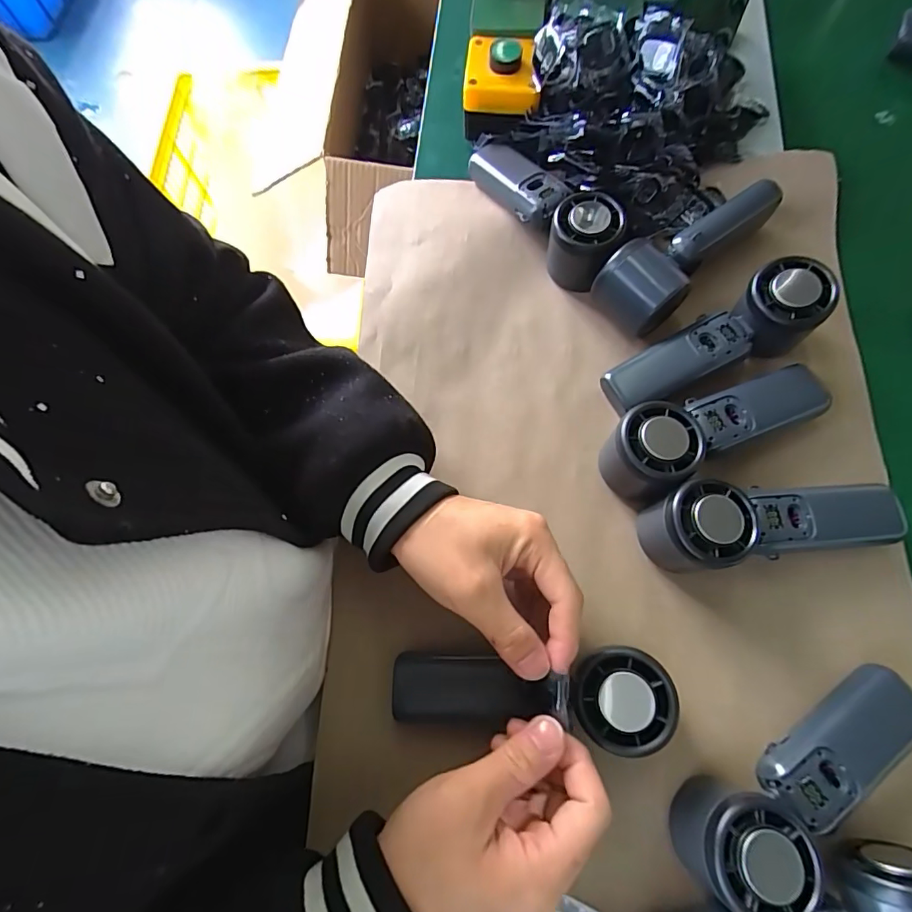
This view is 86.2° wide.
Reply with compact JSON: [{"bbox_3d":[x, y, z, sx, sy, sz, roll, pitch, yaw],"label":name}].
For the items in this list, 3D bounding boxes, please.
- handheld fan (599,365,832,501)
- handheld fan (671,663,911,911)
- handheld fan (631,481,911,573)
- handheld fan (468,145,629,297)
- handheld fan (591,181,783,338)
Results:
[{"bbox_3d":[0.182,-0.023,0.345,0.169,0.059,0.053,-27,72,-5],"label":"handheld fan"},{"bbox_3d":[0.200,0.184,0.274,0.169,0.055,0.058,-30,72,-6],"label":"handheld fan"},{"bbox_3d":[0.208,0.043,0.321,0.173,0.061,0.054,-9,71,1],"label":"handheld fan"},{"bbox_3d":[0.074,-0.212,0.408,0.049,0.058,0.176,-31,73,-6],"label":"handheld fan"},{"bbox_3d":[0.182,-0.160,0.390,0.167,0.059,0.059,-40,74,-9],"label":"handheld fan"}]

